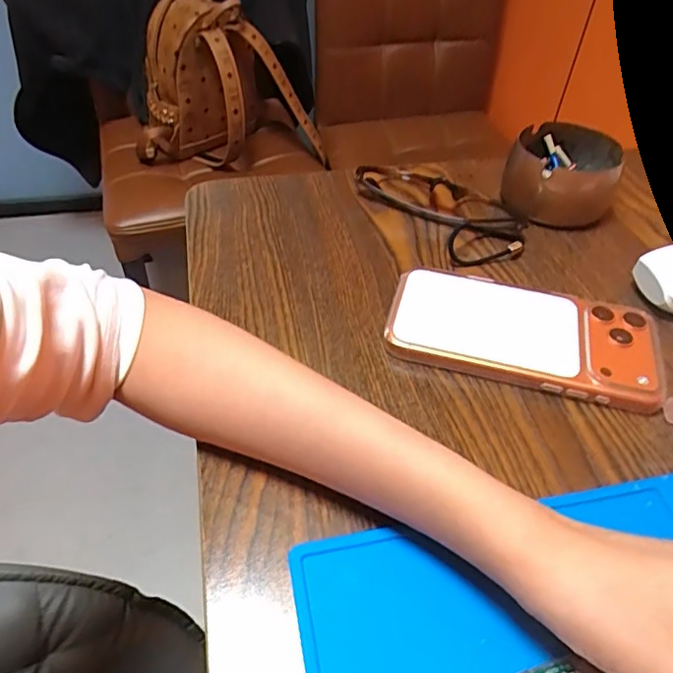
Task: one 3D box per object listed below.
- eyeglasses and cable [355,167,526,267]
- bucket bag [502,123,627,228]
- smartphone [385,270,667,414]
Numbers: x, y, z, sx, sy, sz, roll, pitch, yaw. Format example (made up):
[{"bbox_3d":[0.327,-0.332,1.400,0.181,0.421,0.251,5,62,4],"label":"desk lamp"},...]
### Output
[{"bbox_3d":[0.090,-0.109,0.441,0.084,0.026,0.144,-27,53,-26],"label":"eyeglasses and cable"},{"bbox_3d":[0.183,-0.133,0.452,0.083,0.048,0.086,16,47,12],"label":"bucket bag"},{"bbox_3d":[0.117,-0.003,0.348,0.162,0.016,0.079,14,47,10],"label":"smartphone"}]

